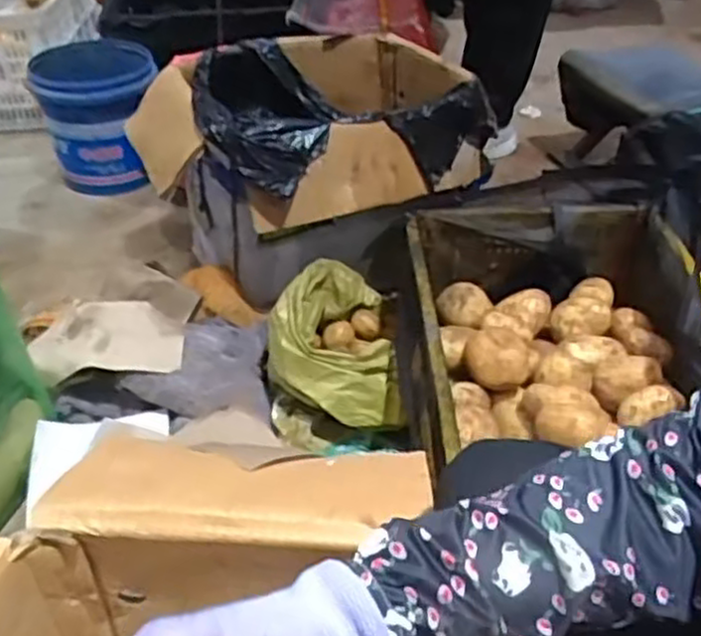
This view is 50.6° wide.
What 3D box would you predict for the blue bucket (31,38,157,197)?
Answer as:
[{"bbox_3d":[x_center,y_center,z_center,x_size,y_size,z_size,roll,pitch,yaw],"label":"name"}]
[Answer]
[{"bbox_3d":[-0.535,-0.423,1.611,0.239,0.289,0.258,-11,40,-13],"label":"blue bucket"}]

